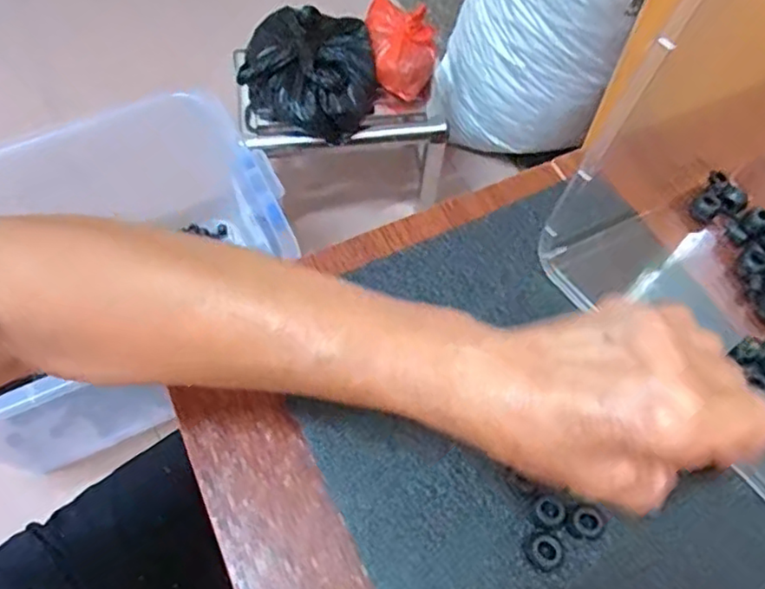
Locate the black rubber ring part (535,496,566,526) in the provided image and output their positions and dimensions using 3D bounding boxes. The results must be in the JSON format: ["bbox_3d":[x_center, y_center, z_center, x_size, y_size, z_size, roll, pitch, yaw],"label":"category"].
[{"bbox_3d":[0.083,0.107,0.309,0.012,0.005,0.013,-36,69,-17],"label":"black rubber ring part"}]

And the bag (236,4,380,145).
[{"bbox_3d":[-0.101,-0.313,0.862,0.182,0.096,0.179,4,63,2],"label":"bag"}]

